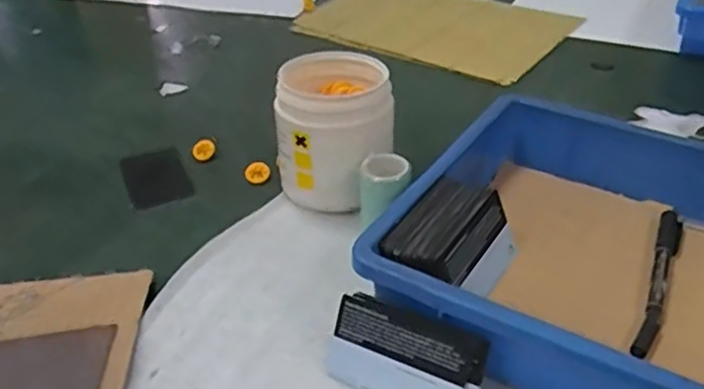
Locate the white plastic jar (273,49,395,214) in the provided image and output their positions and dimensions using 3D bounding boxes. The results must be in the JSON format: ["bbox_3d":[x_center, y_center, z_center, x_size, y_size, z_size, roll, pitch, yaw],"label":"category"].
[{"bbox_3d":[-0.017,-0.055,0.549,0.093,0.100,0.087,-3,36,2],"label":"white plastic jar"}]

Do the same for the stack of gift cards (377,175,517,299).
[{"bbox_3d":[0.066,0.036,0.437,0.054,0.055,0.095,21,43,30],"label":"stack of gift cards"}]

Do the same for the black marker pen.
[{"bbox_3d":[0.204,0.056,0.442,0.015,0.009,0.147,15,40,24],"label":"black marker pen"}]

